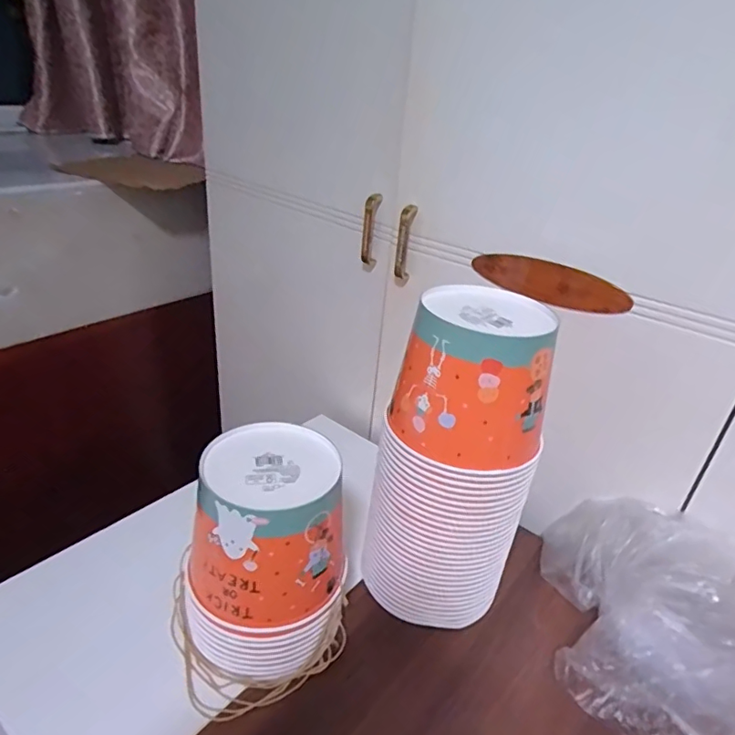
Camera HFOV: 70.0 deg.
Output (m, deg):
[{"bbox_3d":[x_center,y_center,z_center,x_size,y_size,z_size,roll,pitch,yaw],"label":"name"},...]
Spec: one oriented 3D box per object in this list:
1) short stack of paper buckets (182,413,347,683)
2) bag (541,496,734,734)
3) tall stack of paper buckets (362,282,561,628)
[{"bbox_3d":[-0.098,0.182,0.518,0.149,0.201,0.139,9,30,5],"label":"short stack of paper buckets"},{"bbox_3d":[0.333,0.256,0.543,0.287,0.133,0.251,19,32,22],"label":"bag"},{"bbox_3d":[0.095,0.105,0.562,0.154,0.341,0.138,14,31,14],"label":"tall stack of paper buckets"}]

